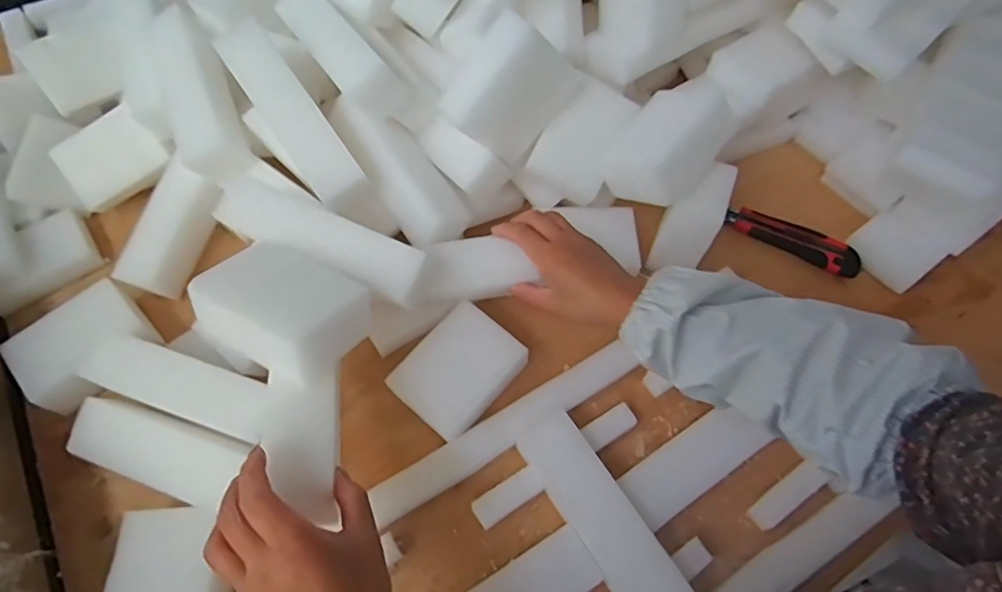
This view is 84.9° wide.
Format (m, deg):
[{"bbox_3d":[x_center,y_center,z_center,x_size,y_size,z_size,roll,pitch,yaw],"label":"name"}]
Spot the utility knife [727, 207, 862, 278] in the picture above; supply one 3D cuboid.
[{"bbox_3d":[0.346,-0.068,0.647,0.153,0.018,0.034,28,65,14],"label":"utility knife"}]

